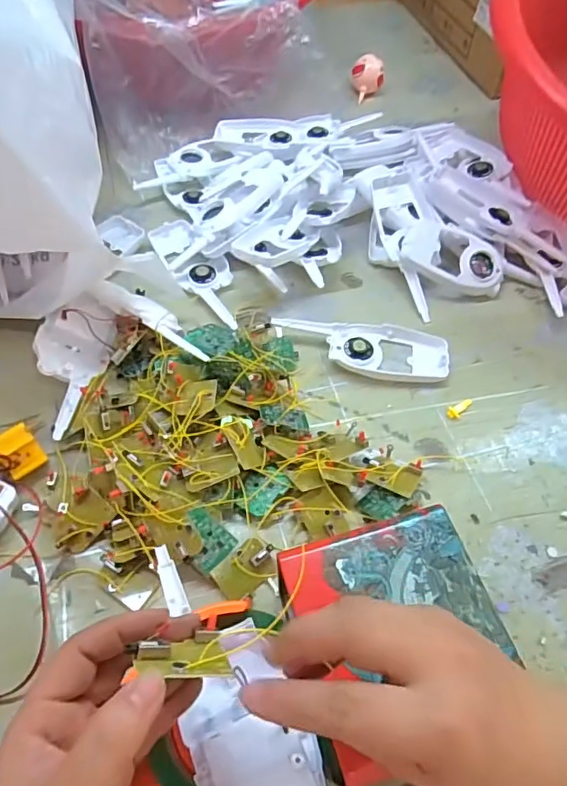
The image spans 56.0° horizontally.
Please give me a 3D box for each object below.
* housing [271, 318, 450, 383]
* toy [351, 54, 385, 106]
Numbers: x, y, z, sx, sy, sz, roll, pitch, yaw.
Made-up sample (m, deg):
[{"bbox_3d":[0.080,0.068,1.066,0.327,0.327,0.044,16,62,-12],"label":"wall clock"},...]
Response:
[{"bbox_3d":[0.074,-0.042,0.508,0.160,0.019,0.061,2,56,1],"label":"housing"},{"bbox_3d":[0.121,-0.467,0.786,0.043,0.039,0.044,0,56,0],"label":"toy"}]

